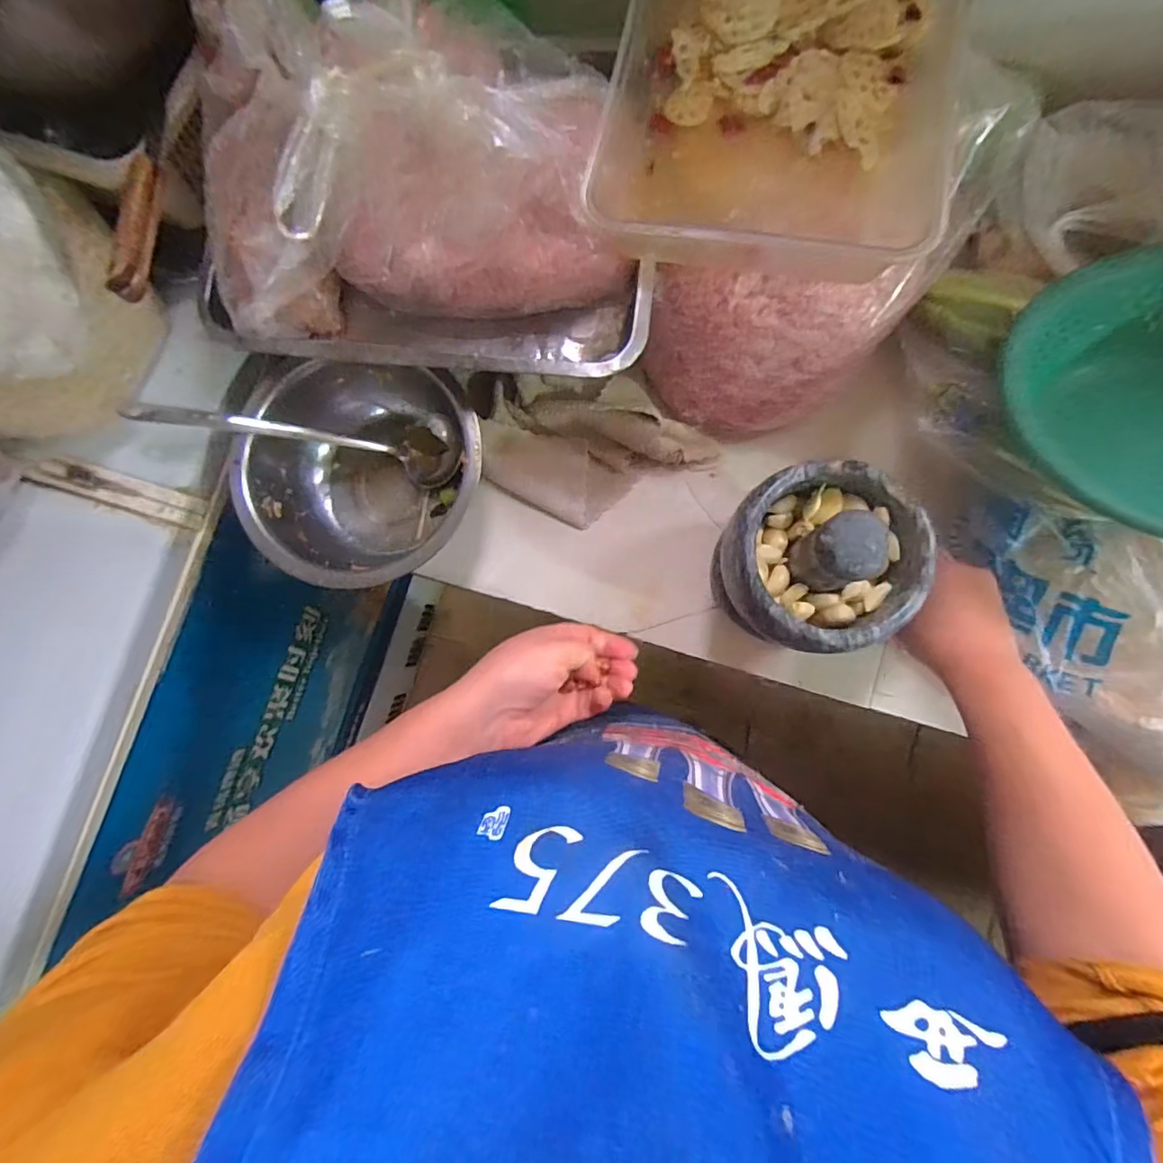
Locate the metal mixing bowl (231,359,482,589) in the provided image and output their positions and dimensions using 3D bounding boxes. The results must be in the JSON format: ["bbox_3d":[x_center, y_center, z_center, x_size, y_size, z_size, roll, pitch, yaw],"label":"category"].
[{"bbox_3d":[-0.196,-0.102,0.535,0.212,0.104,0.199,0,84,4],"label":"metal mixing bowl"}]

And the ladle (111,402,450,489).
[{"bbox_3d":[-0.256,-0.137,0.521,0.277,0.060,0.059,7,84,-22],"label":"ladle"}]

